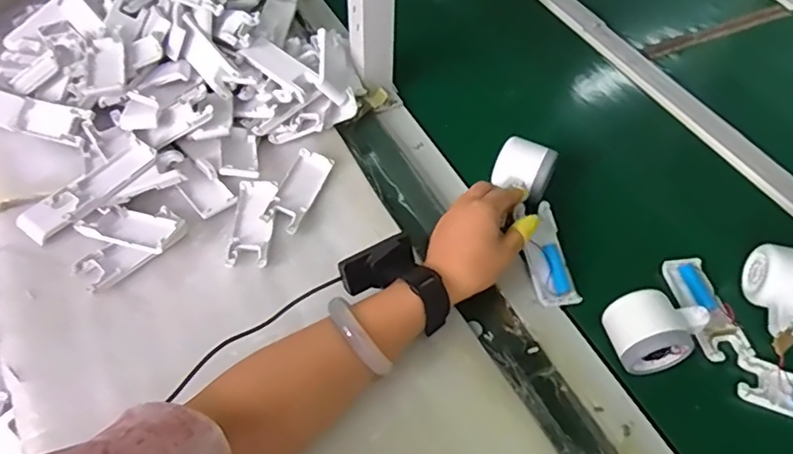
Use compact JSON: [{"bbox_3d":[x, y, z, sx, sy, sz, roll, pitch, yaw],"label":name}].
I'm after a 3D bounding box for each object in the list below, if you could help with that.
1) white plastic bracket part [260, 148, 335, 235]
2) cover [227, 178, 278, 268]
[{"bbox_3d":[-0.101,-0.036,0.591,0.039,0.019,0.101,17,54,11],"label":"white plastic bracket part"},{"bbox_3d":[-0.141,-0.007,0.564,0.037,0.017,0.106,1,52,-1],"label":"cover"}]

